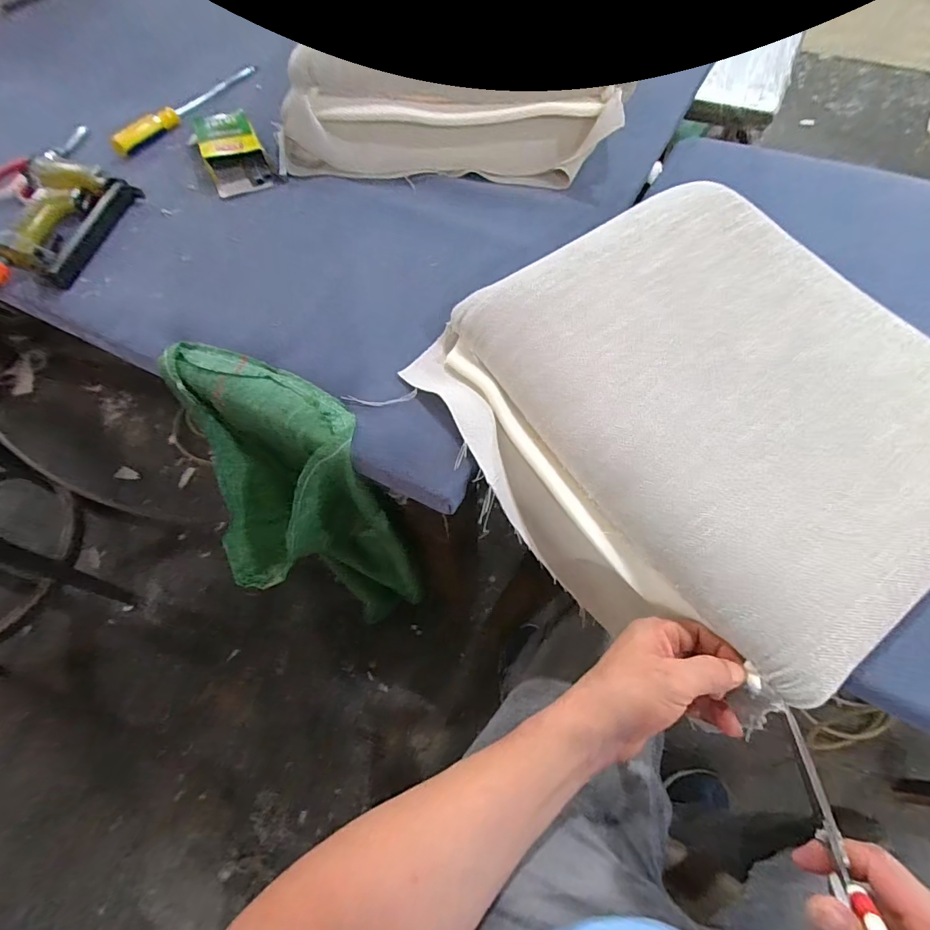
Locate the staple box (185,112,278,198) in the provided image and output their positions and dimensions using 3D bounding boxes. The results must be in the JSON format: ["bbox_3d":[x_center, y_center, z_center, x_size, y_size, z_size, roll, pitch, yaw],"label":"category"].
[{"bbox_3d":[-0.320,-0.428,0.640,0.082,0.034,0.132,-31,65,-13],"label":"staple box"}]

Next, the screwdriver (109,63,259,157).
[{"bbox_3d":[-0.423,-0.549,0.713,0.034,0.029,0.273,27,66,15],"label":"screwdriver"}]

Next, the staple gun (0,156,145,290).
[{"bbox_3d":[-0.495,-0.287,0.562,0.115,0.041,0.202,7,62,5],"label":"staple gun"}]

